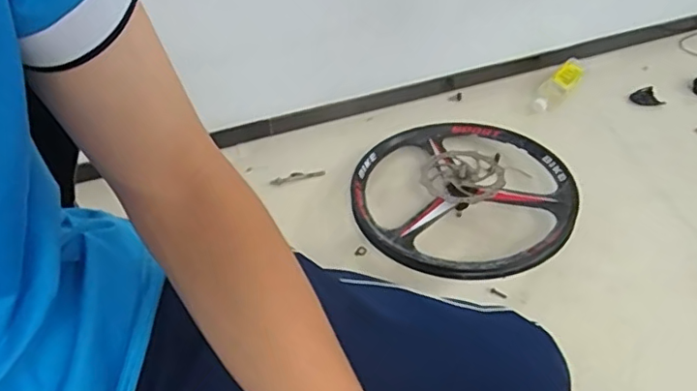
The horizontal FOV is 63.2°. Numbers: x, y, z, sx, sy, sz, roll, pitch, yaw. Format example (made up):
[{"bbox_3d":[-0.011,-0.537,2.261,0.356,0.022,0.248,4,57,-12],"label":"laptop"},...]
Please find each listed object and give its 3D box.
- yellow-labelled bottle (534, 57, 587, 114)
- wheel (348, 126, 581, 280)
[{"bbox_3d":[0.493,-0.263,1.303,0.065,0.049,0.200,35,62,22],"label":"yellow-labelled bottle"},{"bbox_3d":[0.211,-0.006,1.065,0.410,0.081,0.389,0,55,0],"label":"wheel"}]

